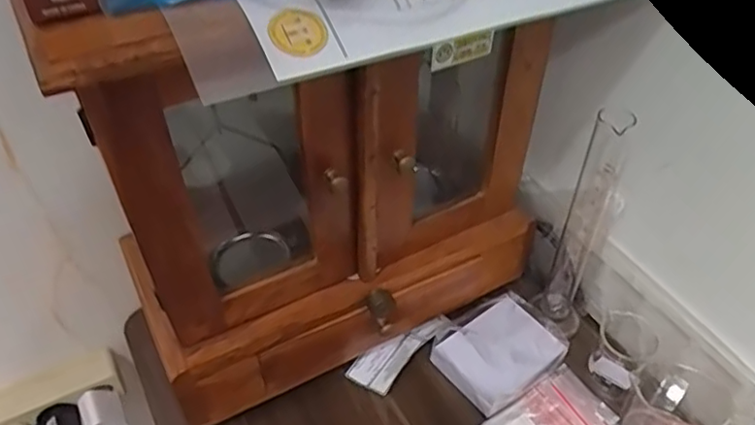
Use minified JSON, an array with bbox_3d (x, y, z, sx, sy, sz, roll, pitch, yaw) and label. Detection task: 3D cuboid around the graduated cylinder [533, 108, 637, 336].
[{"bbox_3d":[0.198,0.012,0.592,0.049,0.261,0.056,13,45,17],"label":"graduated cylinder"}]

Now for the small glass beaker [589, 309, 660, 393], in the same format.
[{"bbox_3d":[0.238,0.138,0.595,0.049,0.068,0.051,25,50,28],"label":"small glass beaker"}]

